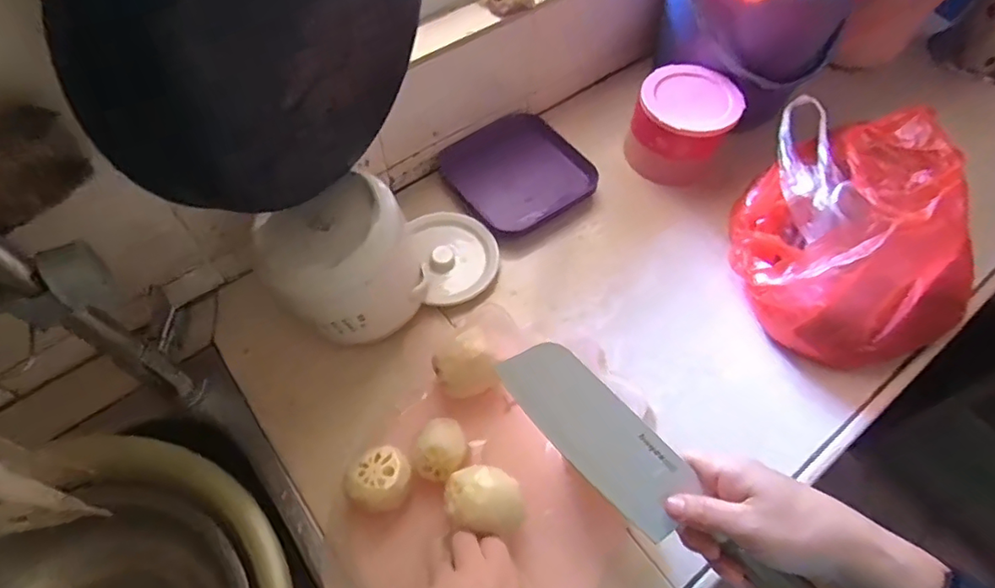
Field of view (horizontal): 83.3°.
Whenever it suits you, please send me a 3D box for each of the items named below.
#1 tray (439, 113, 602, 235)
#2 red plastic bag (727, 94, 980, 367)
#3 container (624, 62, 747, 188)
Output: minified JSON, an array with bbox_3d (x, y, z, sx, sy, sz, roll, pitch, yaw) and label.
[{"bbox_3d":[0.022,-0.142,0.639,0.141,0.022,0.149,-31,64,-18],"label":"tray"},{"bbox_3d":[0.328,-0.058,0.535,0.185,0.140,0.219,-15,60,-10],"label":"red plastic bag"},{"bbox_3d":[0.203,-0.186,0.629,0.106,0.098,0.086,25,61,14],"label":"container"}]

